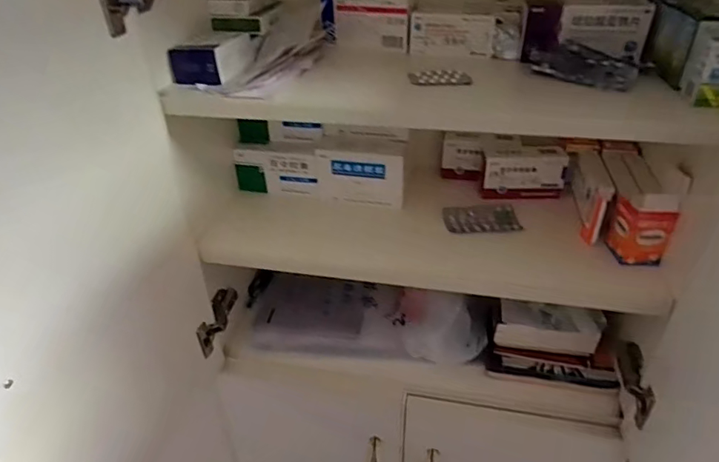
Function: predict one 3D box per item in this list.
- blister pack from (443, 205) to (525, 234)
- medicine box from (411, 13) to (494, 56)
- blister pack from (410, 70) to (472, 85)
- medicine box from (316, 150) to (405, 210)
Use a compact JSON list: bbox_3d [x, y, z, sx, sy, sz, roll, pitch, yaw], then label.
[{"bbox_3d":[0.177,-0.018,0.712,0.106,0.010,0.060,-3,33,-3],"label":"blister pack"},{"bbox_3d":[0.122,-0.260,0.648,0.108,0.048,0.014,9,34,16],"label":"medicine box"},{"bbox_3d":[0.095,-0.181,0.575,0.071,0.004,0.032,-2,48,-2],"label":"blister pack"},{"bbox_3d":[-0.001,-0.078,0.729,0.134,0.079,0.019,8,34,16],"label":"medicine box"}]

